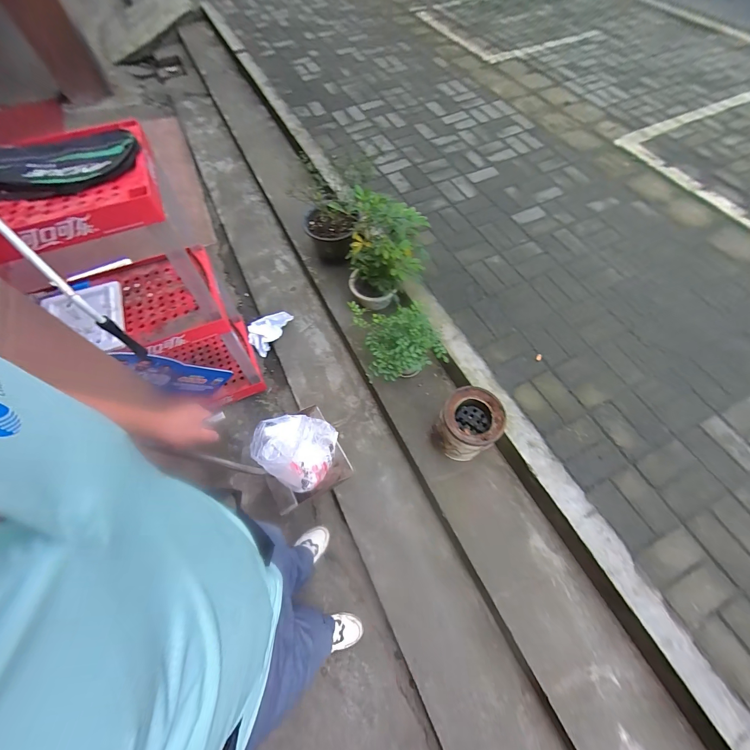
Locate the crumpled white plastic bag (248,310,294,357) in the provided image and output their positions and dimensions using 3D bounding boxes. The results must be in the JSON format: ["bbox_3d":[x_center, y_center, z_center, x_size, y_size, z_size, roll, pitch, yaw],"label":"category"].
[{"bbox_3d":[-0.482,-0.210,1.476,0.117,0.085,0.215,31,68,17],"label":"crumpled white plastic bag"}]

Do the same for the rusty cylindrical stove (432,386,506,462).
[{"bbox_3d":[0.292,0.169,1.047,0.164,0.225,0.171,-1,63,1],"label":"rusty cylindrical stove"}]

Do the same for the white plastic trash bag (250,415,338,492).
[{"bbox_3d":[-0.251,0.218,1.000,0.221,0.141,0.219,10,63,7],"label":"white plastic trash bag"}]

